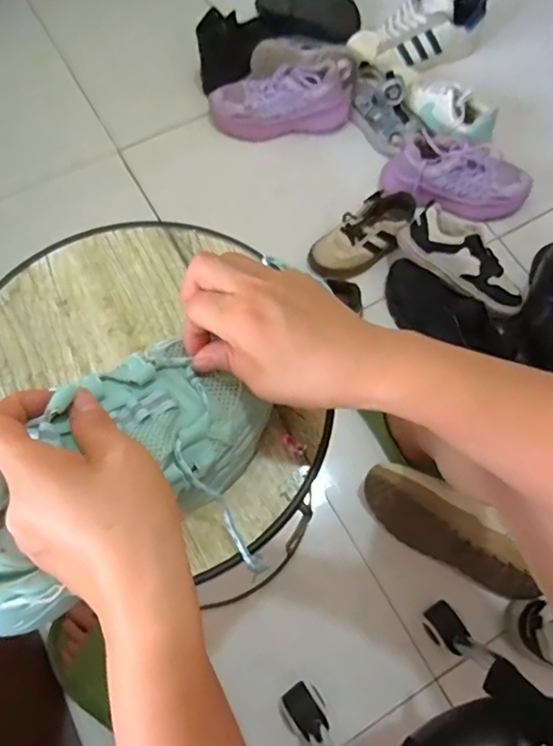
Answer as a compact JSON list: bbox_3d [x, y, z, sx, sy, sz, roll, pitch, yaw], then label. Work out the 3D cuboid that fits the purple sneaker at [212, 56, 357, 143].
[{"bbox_3d":[0.009,-0.504,0.969,0.260,0.110,0.113,8,67,1],"label":"purple sneaker"}]

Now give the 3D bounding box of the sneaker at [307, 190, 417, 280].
[{"bbox_3d":[0.145,-0.227,0.903,0.192,0.067,0.087,-38,73,0],"label":"sneaker"}]

